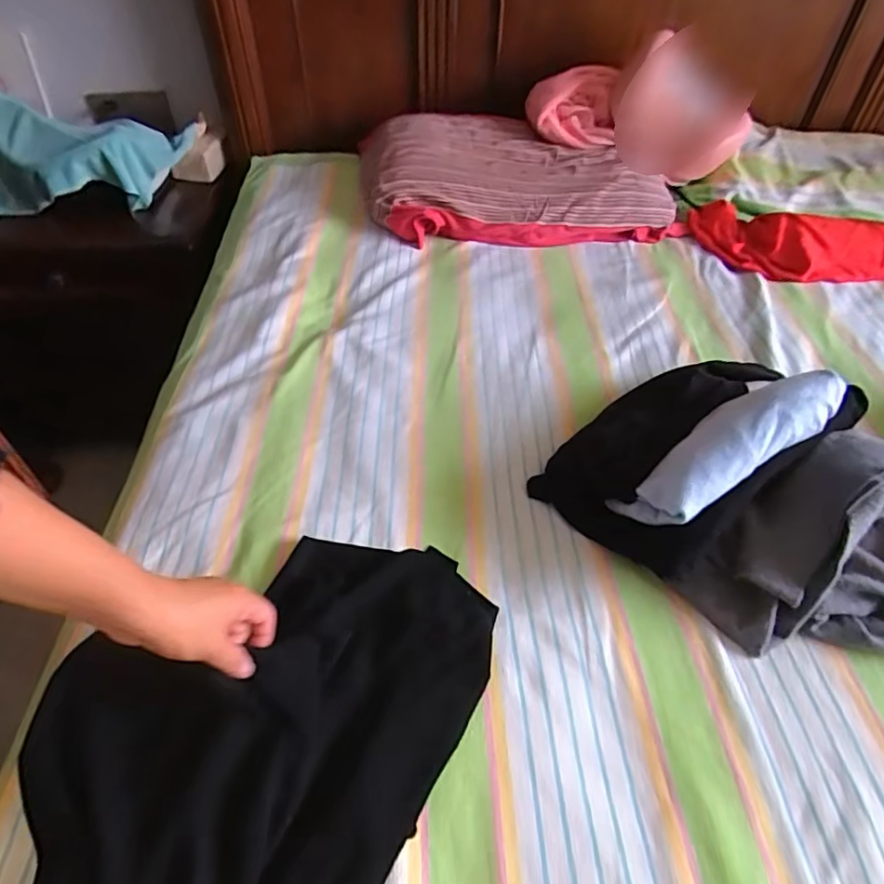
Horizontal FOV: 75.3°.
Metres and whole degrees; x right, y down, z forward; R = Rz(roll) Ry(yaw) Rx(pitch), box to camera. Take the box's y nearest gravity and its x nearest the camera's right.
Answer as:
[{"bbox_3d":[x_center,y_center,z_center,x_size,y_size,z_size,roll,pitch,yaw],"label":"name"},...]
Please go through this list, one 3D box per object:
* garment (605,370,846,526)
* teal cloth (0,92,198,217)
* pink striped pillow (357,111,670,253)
[{"bbox_3d":[0.301,-0.002,0.589,0.265,0.073,0.085,-34,54,-6],"label":"garment"},{"bbox_3d":[-0.777,-0.551,1.114,0.520,0.136,0.218,-3,48,-3],"label":"teal cloth"},{"bbox_3d":[0.129,-0.524,1.128,0.571,0.115,0.358,-2,47,-4],"label":"pink striped pillow"}]

